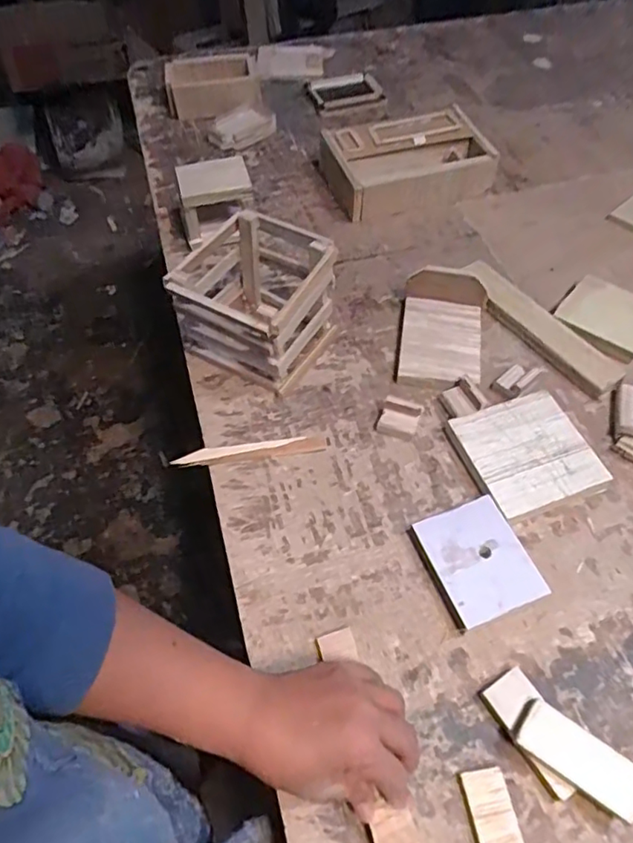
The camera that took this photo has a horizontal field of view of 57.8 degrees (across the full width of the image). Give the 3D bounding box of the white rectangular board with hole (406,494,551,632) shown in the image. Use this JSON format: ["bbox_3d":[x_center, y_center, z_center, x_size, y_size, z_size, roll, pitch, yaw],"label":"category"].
[{"bbox_3d":[0.141,0.122,0.504,0.082,0.022,0.098,-20,57,-10],"label":"white rectangular board with hole"}]

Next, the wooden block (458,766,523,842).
[{"bbox_3d":[0.125,0.289,0.394,0.032,0.009,0.085,-11,56,-4],"label":"wooden block"}]

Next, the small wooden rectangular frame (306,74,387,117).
[{"bbox_3d":[0.050,-0.556,0.965,0.120,0.016,0.091,-12,55,-7],"label":"small wooden rectangular frame"}]

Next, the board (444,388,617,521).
[{"bbox_3d":[0.205,0.031,0.564,0.115,0.017,0.116,-19,57,-9],"label":"board"}]

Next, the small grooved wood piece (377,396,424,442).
[{"bbox_3d":[0.085,-0.003,0.591,0.040,0.025,0.032,18,59,15],"label":"small grooved wood piece"}]

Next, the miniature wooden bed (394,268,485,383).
[{"bbox_3d":[0.141,-0.105,0.645,0.090,0.047,0.138,7,56,8],"label":"miniature wooden bed"}]

